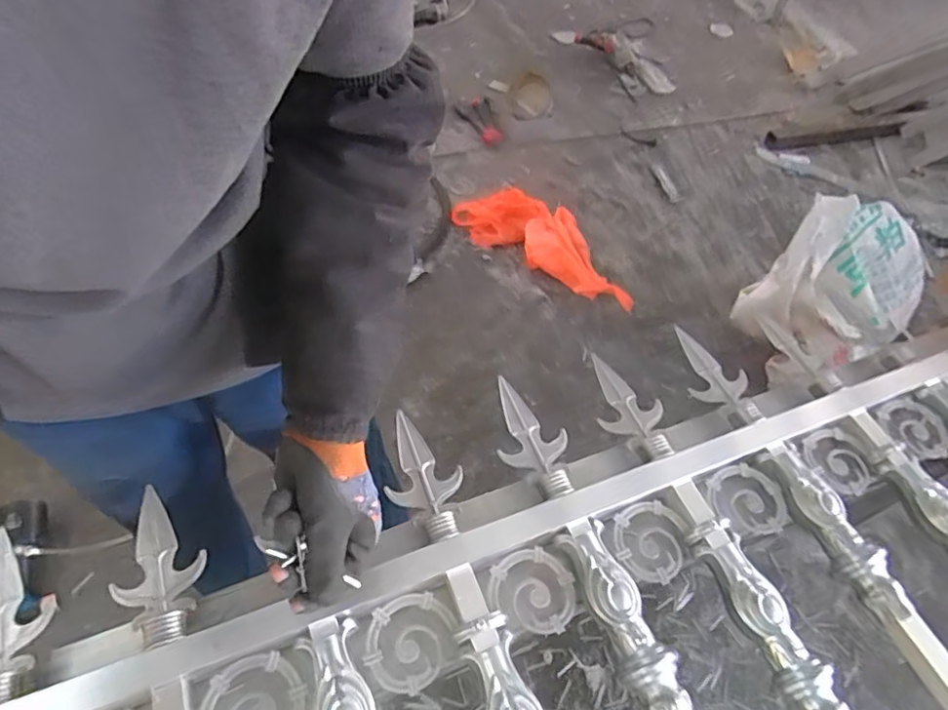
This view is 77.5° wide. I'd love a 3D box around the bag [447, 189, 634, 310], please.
[{"bbox_3d":[0.229,-0.368,1.849,0.648,0.058,0.275,29,56,15],"label":"bag"}]

